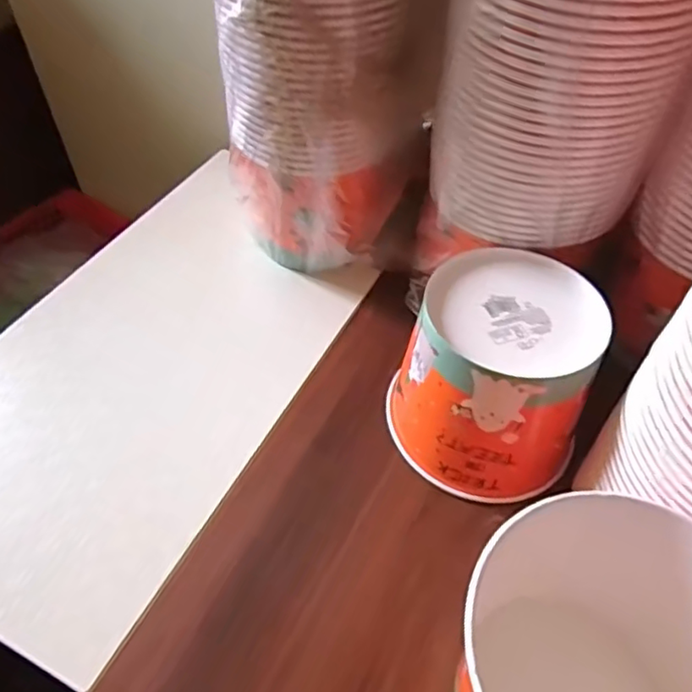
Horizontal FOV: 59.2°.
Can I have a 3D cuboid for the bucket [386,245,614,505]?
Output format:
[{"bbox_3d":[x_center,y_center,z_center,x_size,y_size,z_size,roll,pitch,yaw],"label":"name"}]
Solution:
[{"bbox_3d":[0.111,0.020,0.481,0.139,0.135,0.146,17,50,12],"label":"bucket"}]

